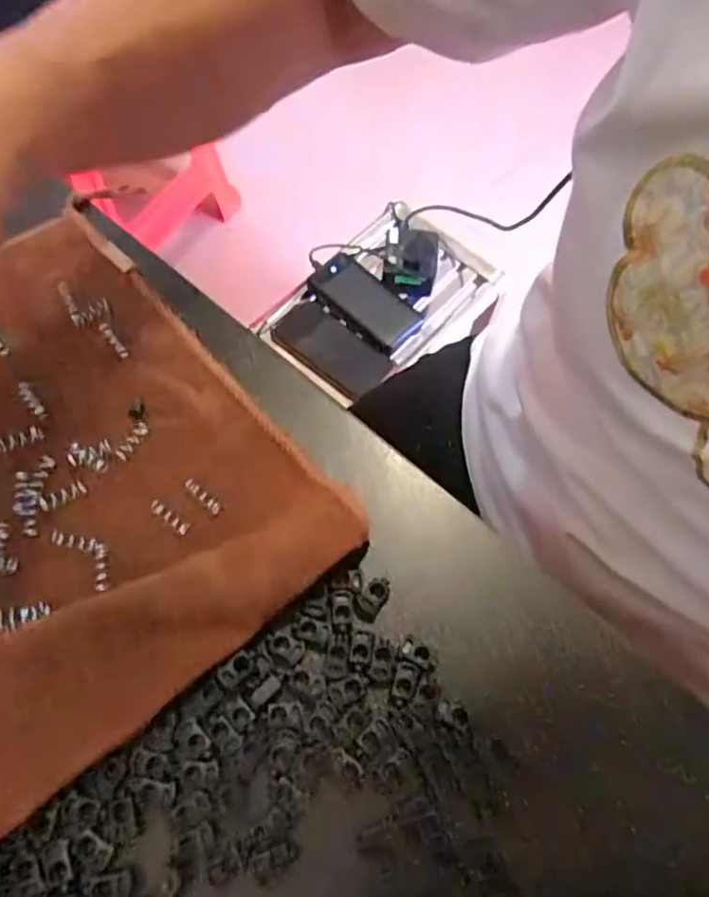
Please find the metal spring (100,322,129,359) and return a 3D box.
[{"bbox_3d":[-0.114,-0.052,0.293,0.005,0.004,0.021,-35,71,-17],"label":"metal spring"}]

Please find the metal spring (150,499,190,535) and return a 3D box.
[{"bbox_3d":[-0.078,0.028,0.259,0.020,0.004,0.006,35,68,14],"label":"metal spring"}]

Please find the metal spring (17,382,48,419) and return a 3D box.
[{"bbox_3d":[-0.144,-0.022,0.277,0.006,0.004,0.020,-36,71,-17],"label":"metal spring"}]

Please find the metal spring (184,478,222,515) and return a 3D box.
[{"bbox_3d":[-0.065,0.019,0.264,0.020,0.004,0.005,40,69,15],"label":"metal spring"}]

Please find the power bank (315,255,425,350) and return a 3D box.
[{"bbox_3d":[0.016,-0.205,0.833,0.149,0.022,0.070,41,70,15],"label":"power bank"}]

